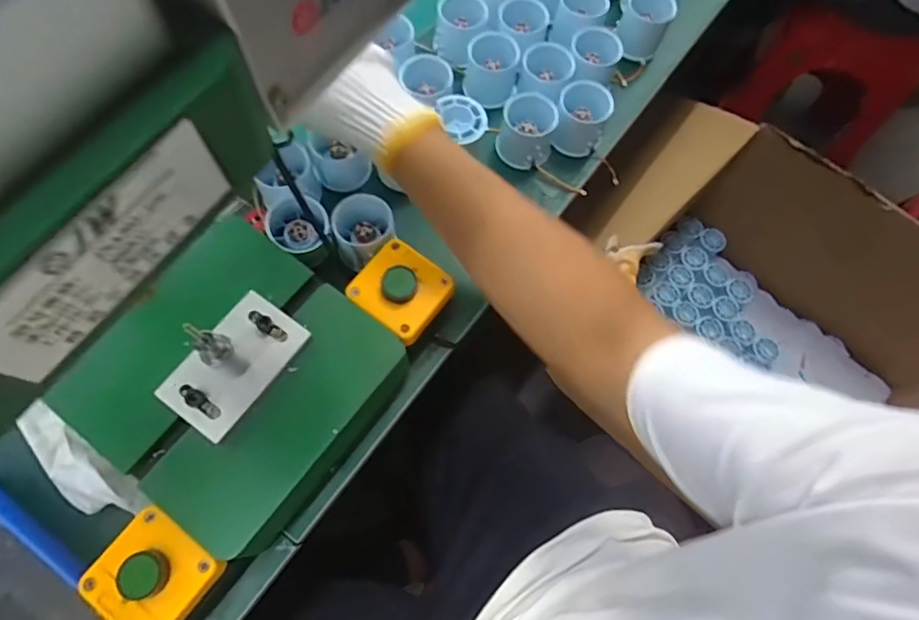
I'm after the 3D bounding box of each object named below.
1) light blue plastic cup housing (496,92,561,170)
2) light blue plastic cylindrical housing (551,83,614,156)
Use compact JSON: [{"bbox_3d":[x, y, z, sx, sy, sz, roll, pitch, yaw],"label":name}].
[{"bbox_3d":[0.068,-0.178,0.536,0.052,0.050,0.058,15,69,3],"label":"light blue plastic cup housing"},{"bbox_3d":[0.122,-0.191,0.546,0.052,0.050,0.057,19,70,5],"label":"light blue plastic cylindrical housing"}]

